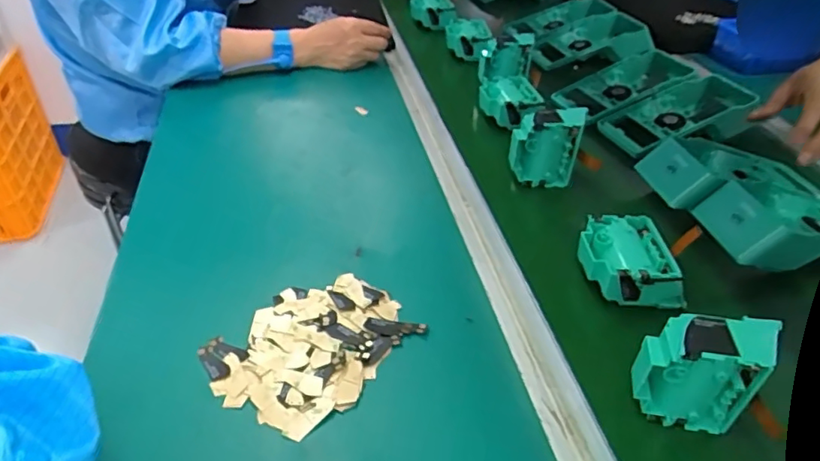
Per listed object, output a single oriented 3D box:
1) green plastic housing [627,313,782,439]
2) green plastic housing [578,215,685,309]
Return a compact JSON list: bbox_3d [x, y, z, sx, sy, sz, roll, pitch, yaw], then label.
[{"bbox_3d":[0.186,0.090,0.355,0.078,0.073,0.040,9,39,10],"label":"green plastic housing"},{"bbox_3d":[0.180,0.028,0.459,0.069,0.038,0.083,-2,38,-4],"label":"green plastic housing"}]

